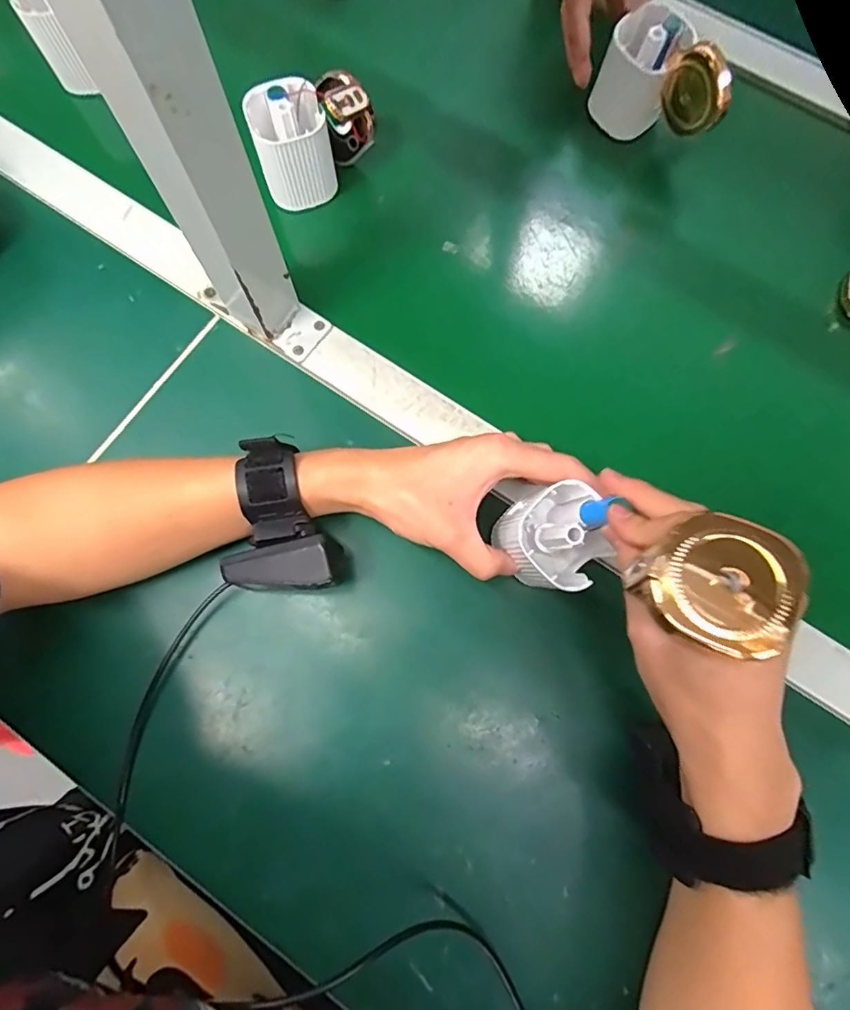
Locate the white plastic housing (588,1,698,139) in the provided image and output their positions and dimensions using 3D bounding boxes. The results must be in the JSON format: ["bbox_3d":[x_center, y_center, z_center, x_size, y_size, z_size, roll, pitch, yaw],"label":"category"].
[{"bbox_3d":[0.169,-0.338,0.426,0.055,0.073,0.049,29,77,7],"label":"white plastic housing"}]

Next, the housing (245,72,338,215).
[{"bbox_3d":[-0.100,-0.268,0.409,0.055,0.070,0.051,-20,76,-6],"label":"housing"}]

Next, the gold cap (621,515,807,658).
[{"bbox_3d":[0.118,0.031,0.213,0.052,0.018,0.051,31,82,20],"label":"gold cap"}]

